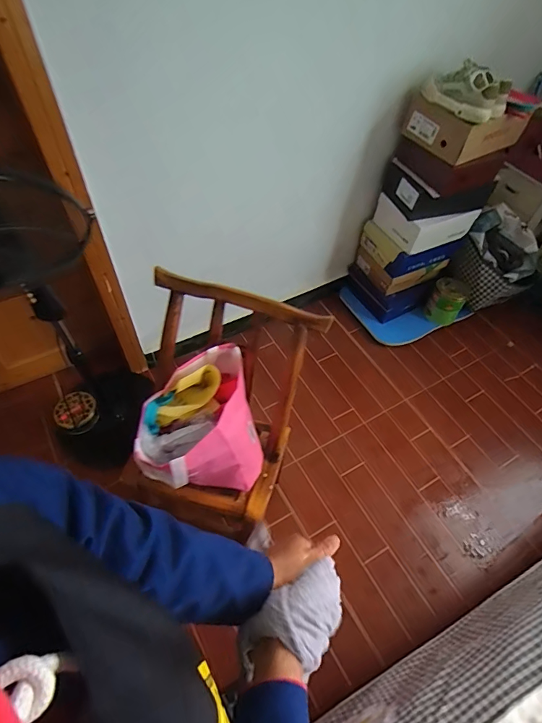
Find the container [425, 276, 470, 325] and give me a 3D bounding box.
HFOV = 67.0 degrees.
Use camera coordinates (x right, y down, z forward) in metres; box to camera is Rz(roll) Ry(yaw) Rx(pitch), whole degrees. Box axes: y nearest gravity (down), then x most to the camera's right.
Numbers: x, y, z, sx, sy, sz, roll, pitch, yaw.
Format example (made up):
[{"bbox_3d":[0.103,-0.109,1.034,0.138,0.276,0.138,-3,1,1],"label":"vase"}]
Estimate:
[{"bbox_3d":[0.725,-0.233,1.715,0.130,0.192,0.119,29,58,17],"label":"container"}]

